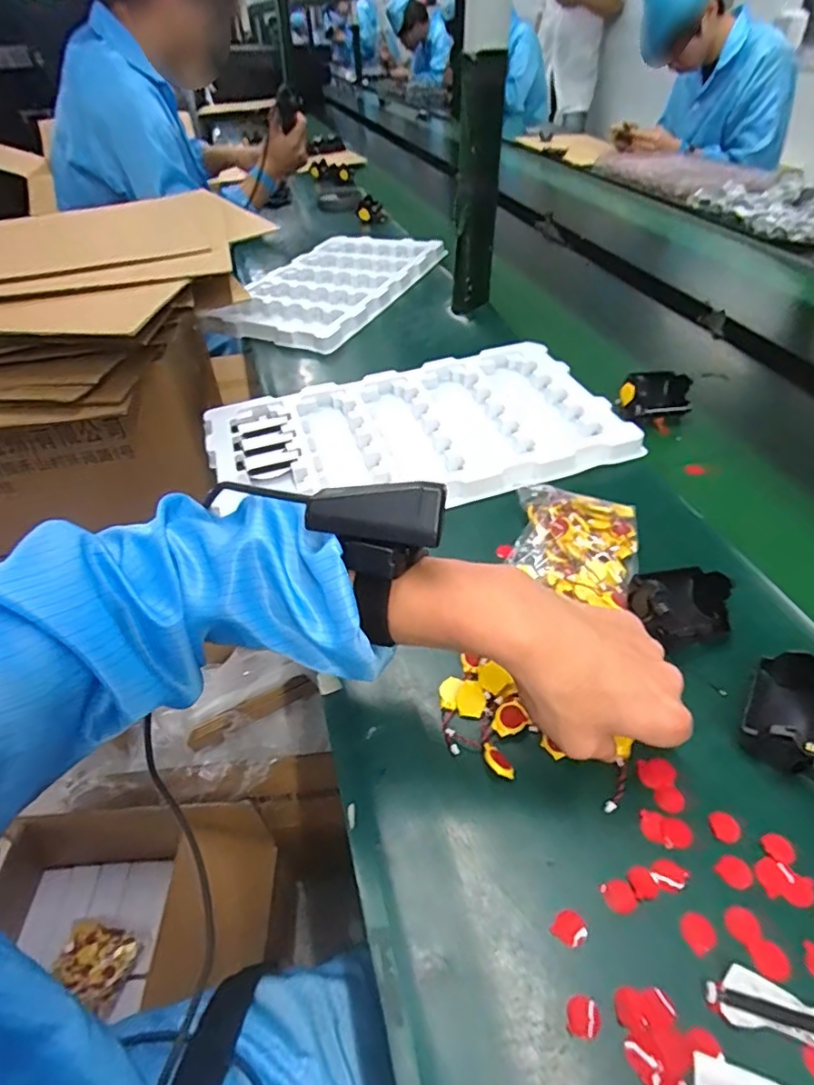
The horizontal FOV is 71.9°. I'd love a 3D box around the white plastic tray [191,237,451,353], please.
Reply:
[{"bbox_3d":[-0.126,-0.439,0.940,0.242,0.020,0.403,20,49,20],"label":"white plastic tray"}]

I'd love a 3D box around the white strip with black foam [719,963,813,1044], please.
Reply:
[{"bbox_3d":[0.179,0.219,0.263,0.057,0.005,0.023,8,45,12],"label":"white strip with black foam"}]

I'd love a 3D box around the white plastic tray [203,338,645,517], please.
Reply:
[{"bbox_3d":[0.002,-0.126,0.611,0.417,0.022,0.238,-12,44,-10],"label":"white plastic tray"}]

